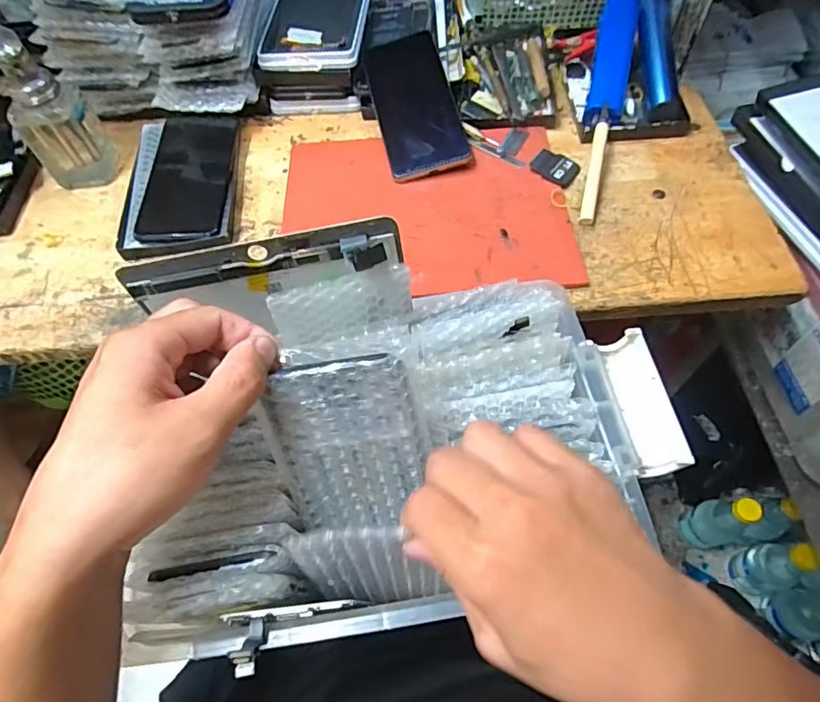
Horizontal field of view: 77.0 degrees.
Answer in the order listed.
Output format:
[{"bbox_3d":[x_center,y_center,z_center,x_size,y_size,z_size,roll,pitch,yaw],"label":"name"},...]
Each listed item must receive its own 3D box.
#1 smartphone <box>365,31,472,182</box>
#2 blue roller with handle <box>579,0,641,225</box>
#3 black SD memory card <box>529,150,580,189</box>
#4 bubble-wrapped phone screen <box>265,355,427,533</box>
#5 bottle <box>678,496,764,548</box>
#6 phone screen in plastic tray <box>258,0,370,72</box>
[{"bbox_3d":[0.005,-0.240,0.499,0.073,0.014,0.153,-12,76,-4],"label":"smartphone"},{"bbox_3d":[0.182,-0.228,0.483,0.033,0.032,0.246,6,74,31],"label":"blue roller with handle"},{"bbox_3d":[0.135,-0.172,0.483,0.042,0.004,0.037,33,66,21],"label":"black SD memory card"},{"bbox_3d":[-0.033,0.054,0.279,0.075,0.118,0.006,-4,30,3],"label":"bubble-wrapped phone screen"},{"bbox_3d":[0.485,0.256,0.788,0.068,0.175,0.063,-10,59,-3],"label":"bottle"},{"bbox_3d":[-0.096,-0.360,0.546,0.101,0.017,0.177,2,59,5],"label":"phone screen in plastic tray"}]

